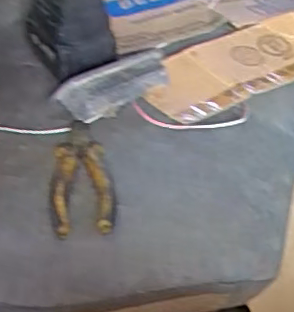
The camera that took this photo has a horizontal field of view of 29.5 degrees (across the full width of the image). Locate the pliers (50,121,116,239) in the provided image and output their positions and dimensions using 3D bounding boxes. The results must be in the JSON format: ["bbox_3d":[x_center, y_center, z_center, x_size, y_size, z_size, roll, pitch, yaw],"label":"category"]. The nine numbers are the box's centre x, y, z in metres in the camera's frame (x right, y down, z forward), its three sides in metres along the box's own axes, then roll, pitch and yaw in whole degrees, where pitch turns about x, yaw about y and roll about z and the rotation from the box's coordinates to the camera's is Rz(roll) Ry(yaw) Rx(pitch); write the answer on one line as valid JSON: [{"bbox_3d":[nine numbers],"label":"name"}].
[{"bbox_3d":[-0.062,0.013,0.524,0.054,0.020,0.161,-2,40,-9],"label":"pliers"}]

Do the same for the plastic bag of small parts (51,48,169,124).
[{"bbox_3d":[-0.032,-0.078,0.613,0.130,0.039,0.046,-20,46,-27],"label":"plastic bag of small parts"}]

